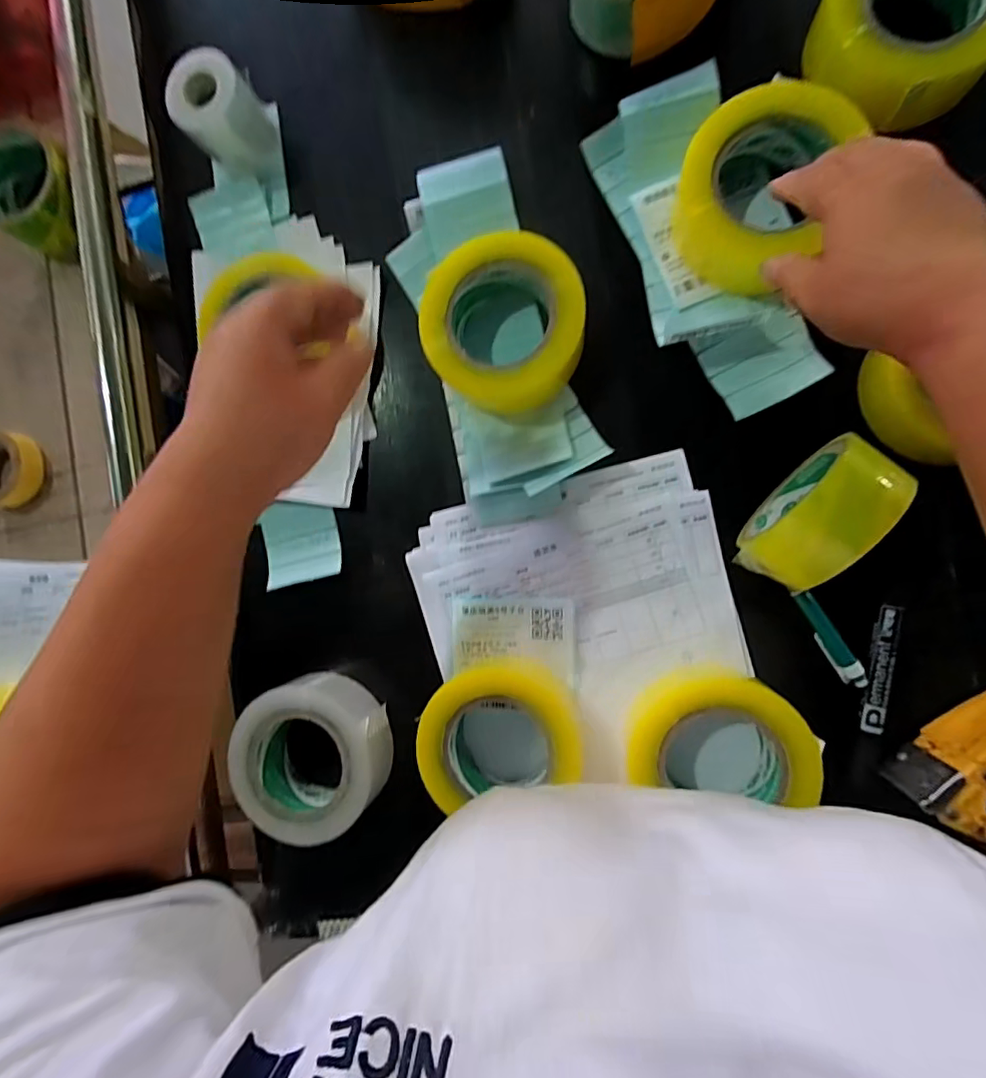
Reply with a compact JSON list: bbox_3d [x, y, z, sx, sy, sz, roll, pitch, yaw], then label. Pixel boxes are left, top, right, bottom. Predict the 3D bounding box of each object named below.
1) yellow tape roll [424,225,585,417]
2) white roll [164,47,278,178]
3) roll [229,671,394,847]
[{"bbox_3d":[0.009,-0.167,0.425,0.124,0.064,0.115,0,89,9],"label":"yellow tape roll"},{"bbox_3d":[-0.241,-0.378,0.481,0.071,0.071,0.072,0,89,9],"label":"white roll"},{"bbox_3d":[-0.155,0.186,0.462,0.126,0.054,0.126,0,89,9],"label":"roll"}]

